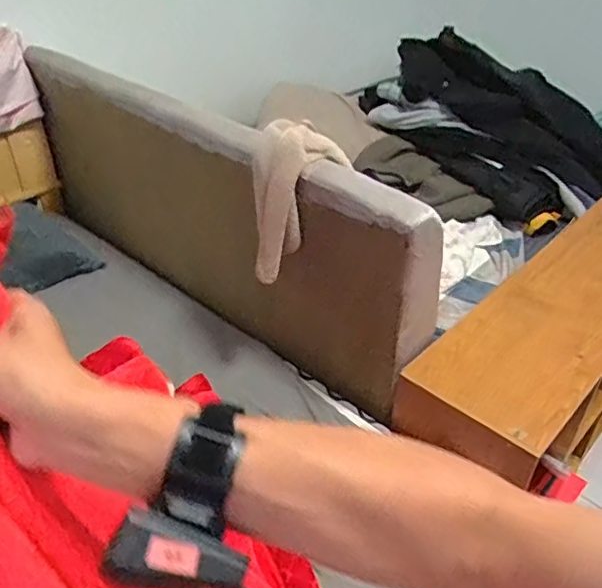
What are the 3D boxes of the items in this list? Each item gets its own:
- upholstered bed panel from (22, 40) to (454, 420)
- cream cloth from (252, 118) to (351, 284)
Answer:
[{"bbox_3d":[-0.276,-0.235,1.554,1.406,0.497,0.116,30,46,33],"label":"upholstered bed panel"},{"bbox_3d":[-0.021,-0.182,1.194,0.174,0.328,0.115,15,7,17],"label":"cream cloth"}]

